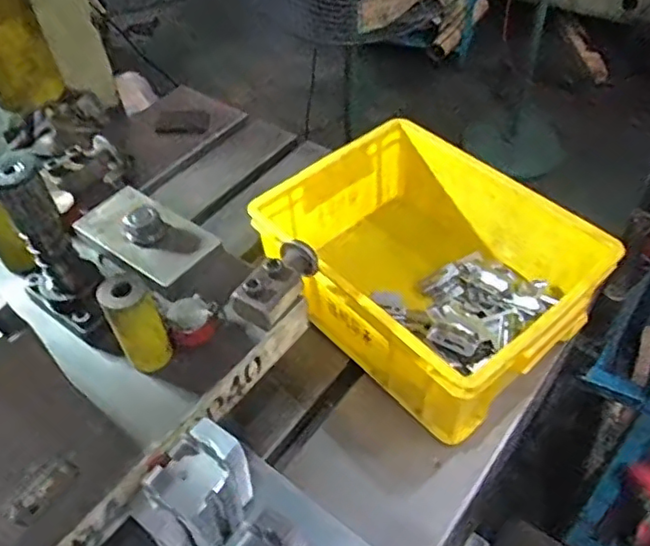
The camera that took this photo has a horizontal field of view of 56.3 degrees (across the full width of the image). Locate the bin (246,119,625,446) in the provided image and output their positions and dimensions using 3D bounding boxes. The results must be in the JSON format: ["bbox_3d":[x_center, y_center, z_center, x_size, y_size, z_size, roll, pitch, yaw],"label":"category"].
[{"bbox_3d":[0.119,-0.003,0.727,0.270,0.163,0.337,-35,54,-25],"label":"bin"}]

